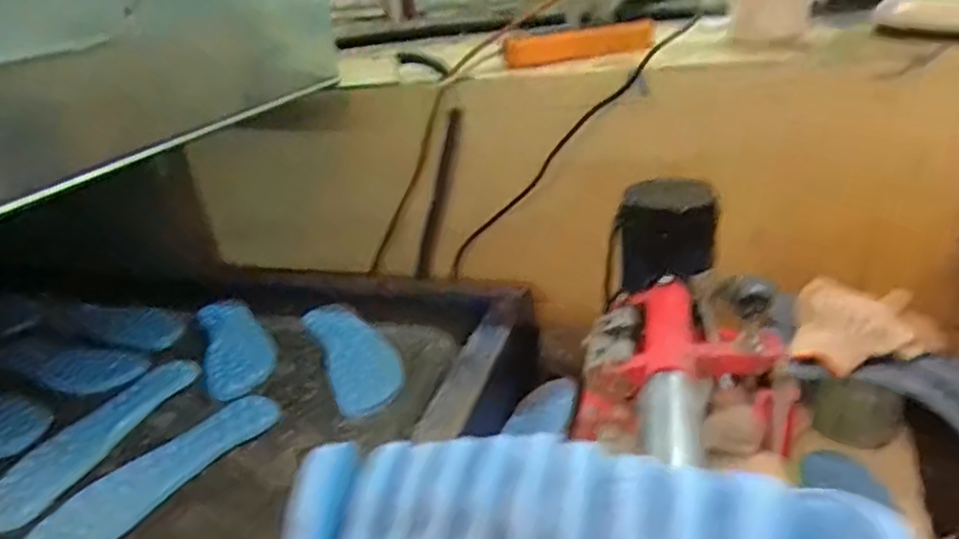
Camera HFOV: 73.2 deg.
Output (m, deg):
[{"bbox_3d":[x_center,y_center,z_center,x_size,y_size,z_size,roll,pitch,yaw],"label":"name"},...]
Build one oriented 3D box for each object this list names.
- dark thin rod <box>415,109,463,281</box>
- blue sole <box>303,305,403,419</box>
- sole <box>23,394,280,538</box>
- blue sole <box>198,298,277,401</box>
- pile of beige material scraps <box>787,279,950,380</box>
[{"bbox_3d":[-0.055,-0.093,0.868,0.020,0.250,0.010,21,32,8],"label":"dark thin rod"},{"bbox_3d":[-0.148,0.096,0.762,0.079,0.013,0.224,-17,28,-20],"label":"blue sole"},{"bbox_3d":[-0.303,0.190,0.603,0.083,0.021,0.246,16,34,38],"label":"sole"},{"bbox_3d":[-0.313,0.087,0.825,0.078,0.021,0.235,-17,28,-20],"label":"blue sole"},{"bbox_3d":[0.386,0.055,0.642,0.130,0.058,0.081,2,28,16],"label":"pile of beige material scraps"}]

